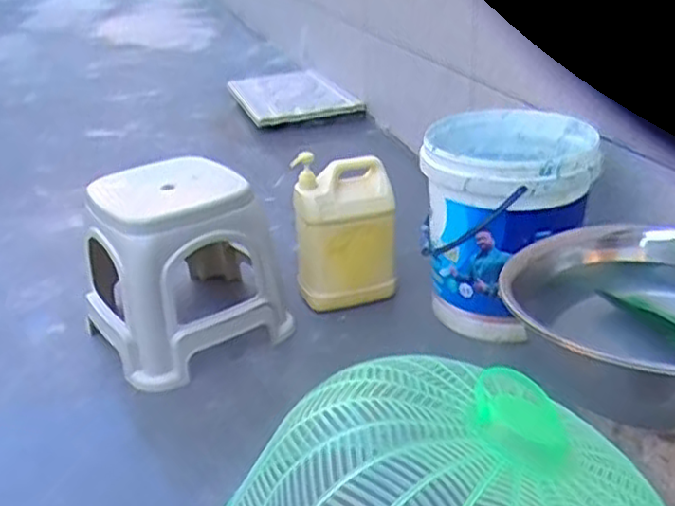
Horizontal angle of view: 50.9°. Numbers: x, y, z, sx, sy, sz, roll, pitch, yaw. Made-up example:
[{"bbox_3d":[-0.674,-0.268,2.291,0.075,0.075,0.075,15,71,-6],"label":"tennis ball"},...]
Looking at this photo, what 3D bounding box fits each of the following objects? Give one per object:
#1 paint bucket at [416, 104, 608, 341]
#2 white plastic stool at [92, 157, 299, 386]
[{"bbox_3d":[0.317,-0.061,1.331,0.291,0.325,0.320,-3,28,1],"label":"paint bucket"},{"bbox_3d":[-0.297,0.017,1.306,0.310,0.300,0.273,-21,32,-30],"label":"white plastic stool"}]

